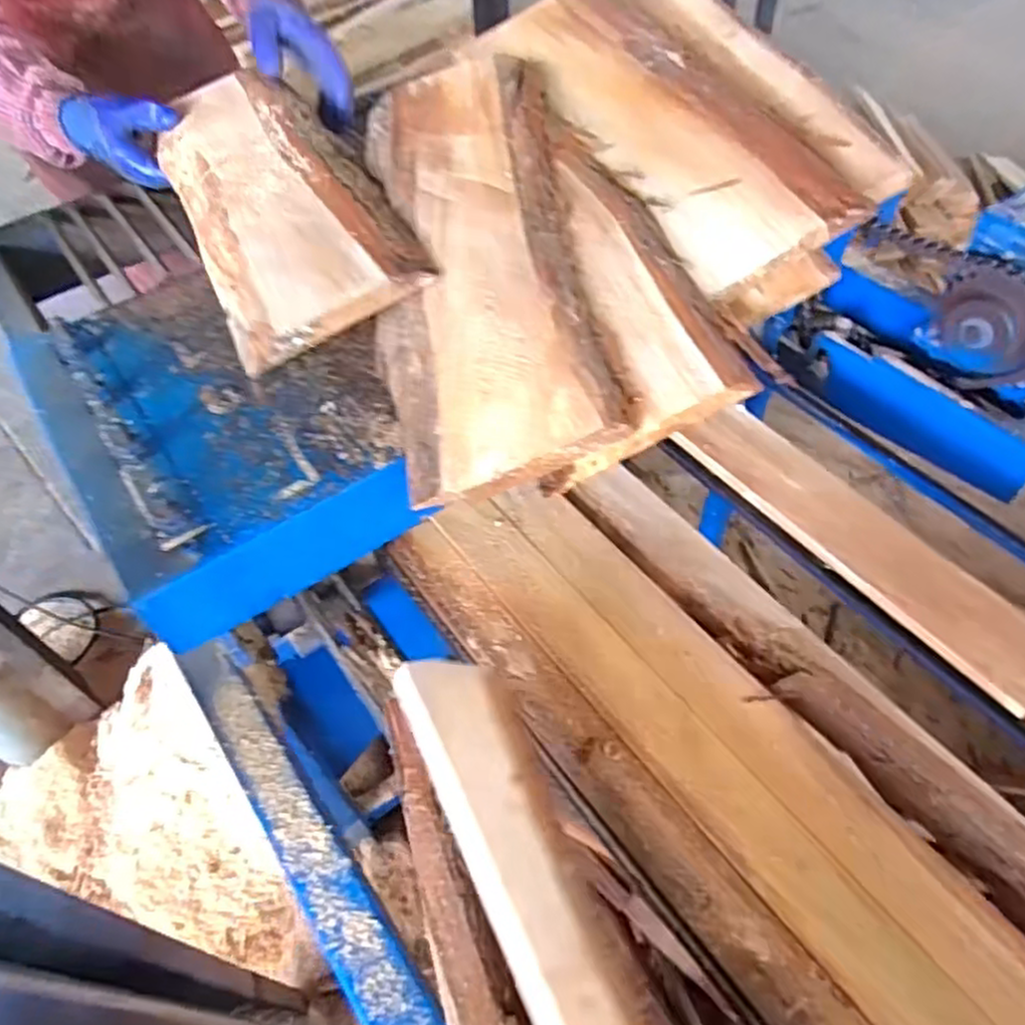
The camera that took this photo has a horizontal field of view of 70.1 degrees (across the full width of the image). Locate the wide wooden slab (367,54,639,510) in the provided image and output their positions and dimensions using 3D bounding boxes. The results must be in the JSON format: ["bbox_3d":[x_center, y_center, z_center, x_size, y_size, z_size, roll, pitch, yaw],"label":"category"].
[{"bbox_3d":[-0.034,-0.227,0.602,0.169,0.019,0.485,-15,57,11],"label":"wide wooden slab"}]

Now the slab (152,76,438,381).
[{"bbox_3d":[-0.231,-0.310,0.696,0.163,0.036,0.472,-24,53,-13],"label":"slab"}]

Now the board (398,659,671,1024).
[{"bbox_3d":[0.045,0.249,0.342,0.061,0.028,0.418,-23,56,-12],"label":"board"}]

